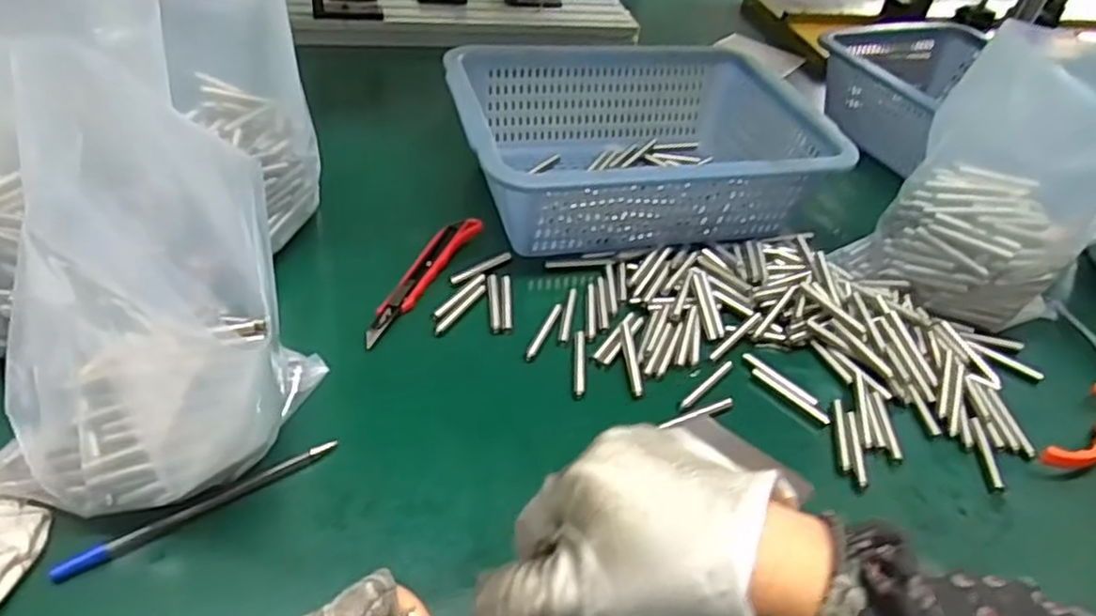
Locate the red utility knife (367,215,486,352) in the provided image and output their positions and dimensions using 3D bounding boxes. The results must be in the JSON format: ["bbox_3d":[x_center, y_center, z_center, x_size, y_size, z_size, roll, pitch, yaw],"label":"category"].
[{"bbox_3d":[-0.095,-0.025,0.529,0.025,0.009,0.149,21,42,14],"label":"red utility knife"}]

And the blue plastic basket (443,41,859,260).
[{"bbox_3d":[0.070,-0.147,0.632,0.301,0.088,0.238,-5,42,-15],"label":"blue plastic basket"}]

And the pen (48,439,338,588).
[{"bbox_3d":[-0.178,0.102,0.375,0.140,0.008,0.008,-24,50,-32],"label":"pen"}]

